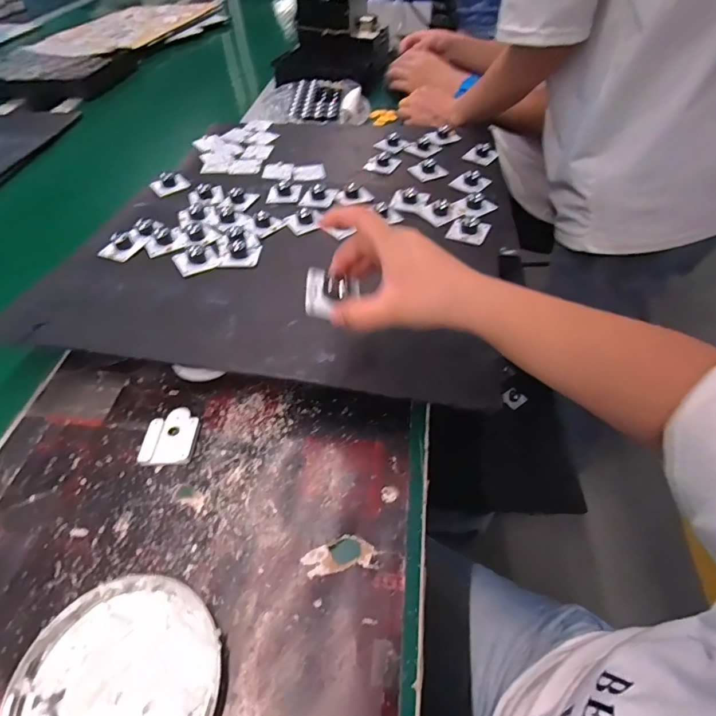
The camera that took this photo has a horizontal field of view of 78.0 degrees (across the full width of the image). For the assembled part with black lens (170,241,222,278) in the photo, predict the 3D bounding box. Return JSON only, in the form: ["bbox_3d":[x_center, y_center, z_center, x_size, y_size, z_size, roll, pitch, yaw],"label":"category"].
[{"bbox_3d":[-0.178,-0.116,0.489,0.050,0.013,0.051,-27,54,-20],"label":"assembled part with black lens"}]

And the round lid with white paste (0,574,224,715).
[{"bbox_3d":[-0.154,0.208,0.278,0.130,0.015,0.124,-1,49,1],"label":"round lid with white paste"}]

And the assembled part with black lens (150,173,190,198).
[{"bbox_3d":[-0.264,-0.245,0.619,0.047,0.016,0.034,-33,56,-24],"label":"assembled part with black lens"}]

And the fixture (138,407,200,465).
[{"bbox_3d":[-0.168,0.071,0.400,0.045,0.009,0.056,-2,49,0],"label":"fixture"}]

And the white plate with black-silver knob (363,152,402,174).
[{"bbox_3d":[0.037,-0.294,0.659,0.042,0.013,0.052,16,52,15],"label":"white plate with black-silver knob"}]

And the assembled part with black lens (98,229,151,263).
[{"bbox_3d":[-0.270,-0.134,0.510,0.035,0.015,0.047,22,53,19],"label":"assembled part with black lens"}]

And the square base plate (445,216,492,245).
[{"bbox_3d":[0.130,-0.153,0.522,0.045,0.016,0.040,21,53,19],"label":"square base plate"}]

